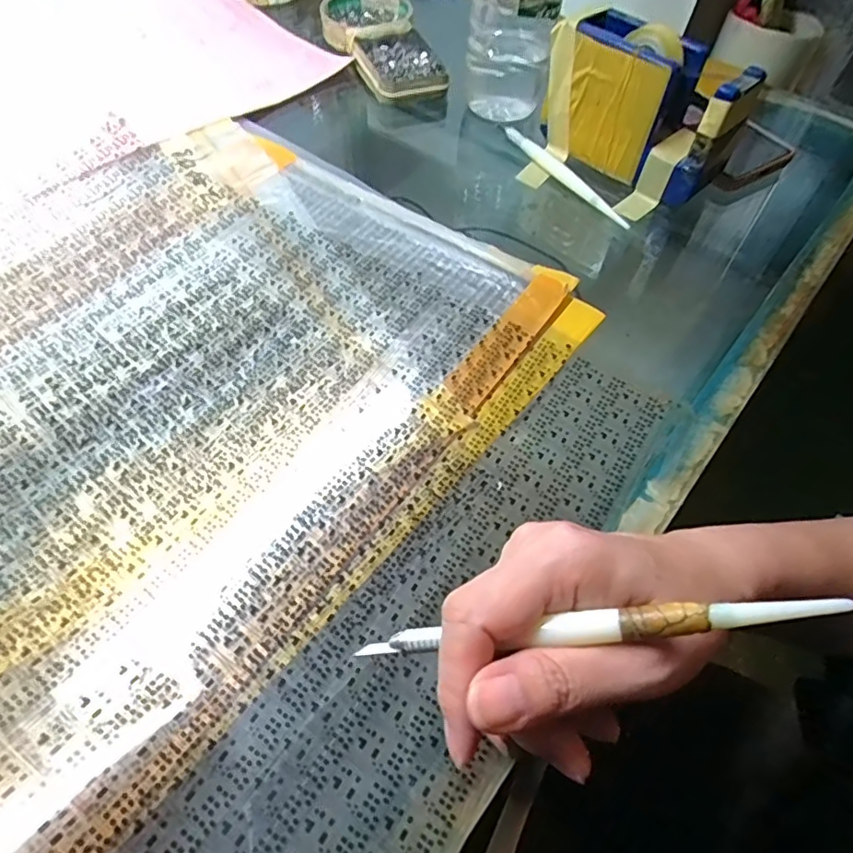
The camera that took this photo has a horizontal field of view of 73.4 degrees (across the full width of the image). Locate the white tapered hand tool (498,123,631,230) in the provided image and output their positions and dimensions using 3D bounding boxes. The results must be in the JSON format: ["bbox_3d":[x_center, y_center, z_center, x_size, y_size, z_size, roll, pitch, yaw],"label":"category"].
[{"bbox_3d":[0.095,-0.187,0.413,0.007,0.010,0.143,-27,62,-18],"label":"white tapered hand tool"}]

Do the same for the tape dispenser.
[{"bbox_3d":[0.149,-0.216,0.392,0.053,0.089,0.130,-35,65,-22],"label":"tape dispenser"}]

